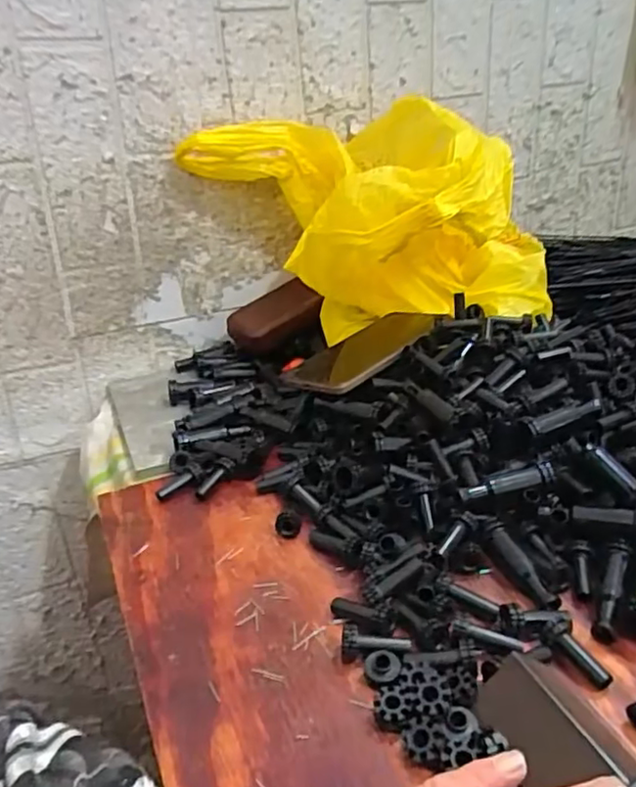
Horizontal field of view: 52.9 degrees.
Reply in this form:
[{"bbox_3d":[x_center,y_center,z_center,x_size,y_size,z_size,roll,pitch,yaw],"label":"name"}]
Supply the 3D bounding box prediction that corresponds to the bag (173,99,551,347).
[{"bbox_3d":[0.069,-0.160,0.614,0.261,0.185,0.324,-24,33,-34],"label":"bag"}]

